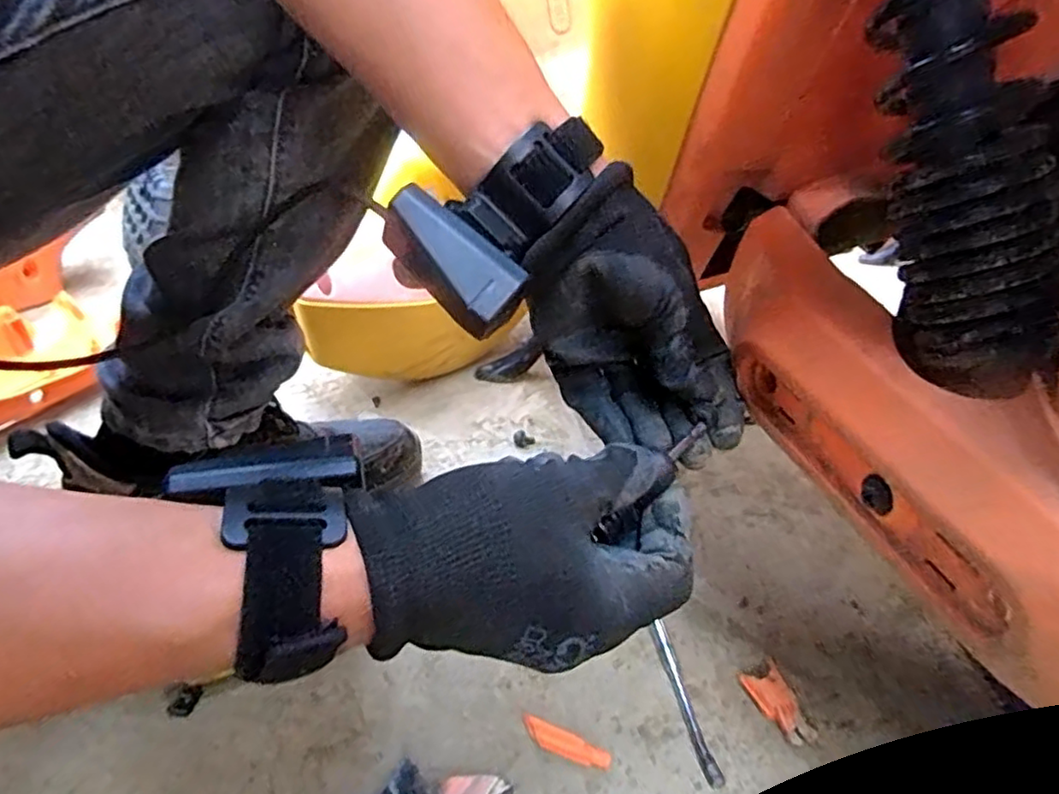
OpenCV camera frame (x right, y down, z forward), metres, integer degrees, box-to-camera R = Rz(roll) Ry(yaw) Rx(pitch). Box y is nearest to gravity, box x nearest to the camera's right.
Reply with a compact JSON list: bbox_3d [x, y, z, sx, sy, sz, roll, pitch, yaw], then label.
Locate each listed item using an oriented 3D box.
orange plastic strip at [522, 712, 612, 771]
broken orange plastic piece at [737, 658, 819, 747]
[{"bbox_3d":[0.019,0.187,0.355,0.050,0.011,0.010,14,33,19],"label":"orange plastic strip"},{"bbox_3d":[0.144,0.175,0.377,0.021,0.014,0.048,-10,33,-19],"label":"broken orange plastic piece"}]

